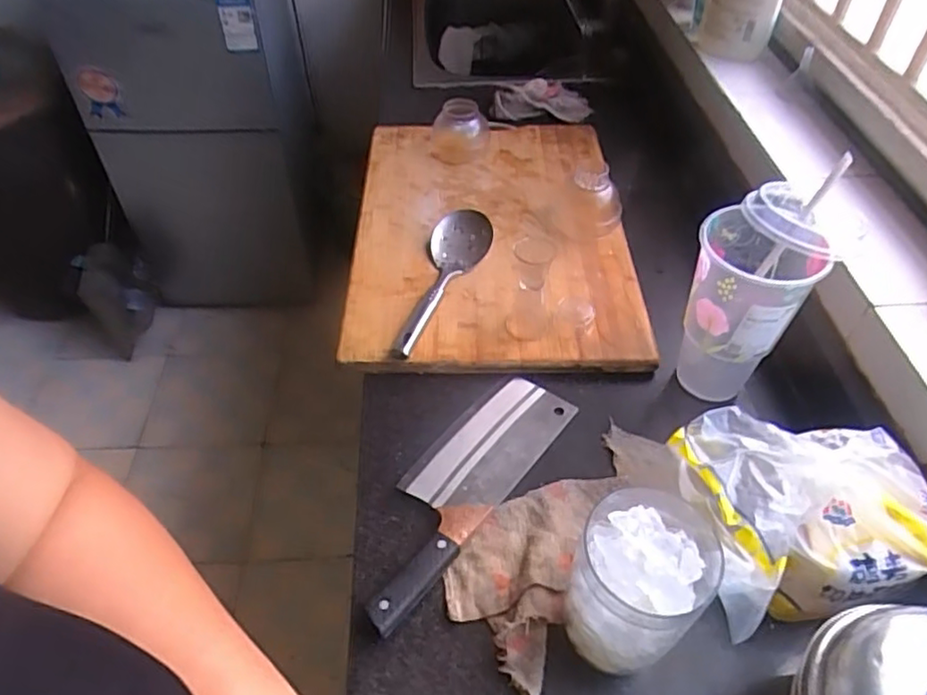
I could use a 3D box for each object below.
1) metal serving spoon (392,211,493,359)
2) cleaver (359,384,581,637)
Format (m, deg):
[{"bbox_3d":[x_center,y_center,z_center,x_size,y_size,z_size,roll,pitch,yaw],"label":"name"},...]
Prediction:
[{"bbox_3d":[-0.022,-0.076,0.745,0.065,0.022,0.247,10,48,9],"label":"metal serving spoon"},{"bbox_3d":[-0.005,0.118,0.586,0.089,0.026,0.280,29,54,24],"label":"cleaver"}]

